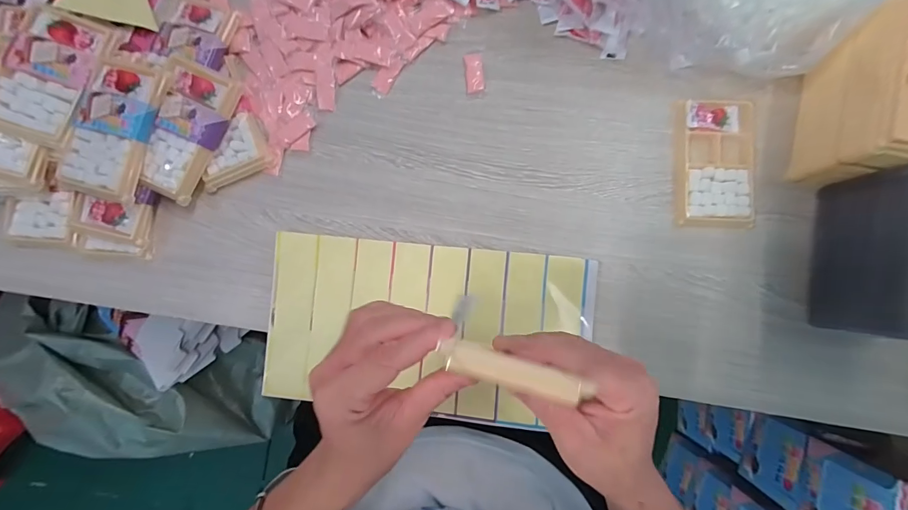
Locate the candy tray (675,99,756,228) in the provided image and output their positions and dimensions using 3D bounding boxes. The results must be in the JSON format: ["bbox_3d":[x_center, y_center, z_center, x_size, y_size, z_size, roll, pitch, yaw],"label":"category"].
[{"bbox_3d":[0.272,-0.096,0.397,0.079,0.013,0.132,1,85,2],"label":"candy tray"}]

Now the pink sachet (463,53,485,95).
[{"bbox_3d":[0.022,-0.200,0.417,0.020,0.004,0.044,-5,84,1],"label":"pink sachet"}]

